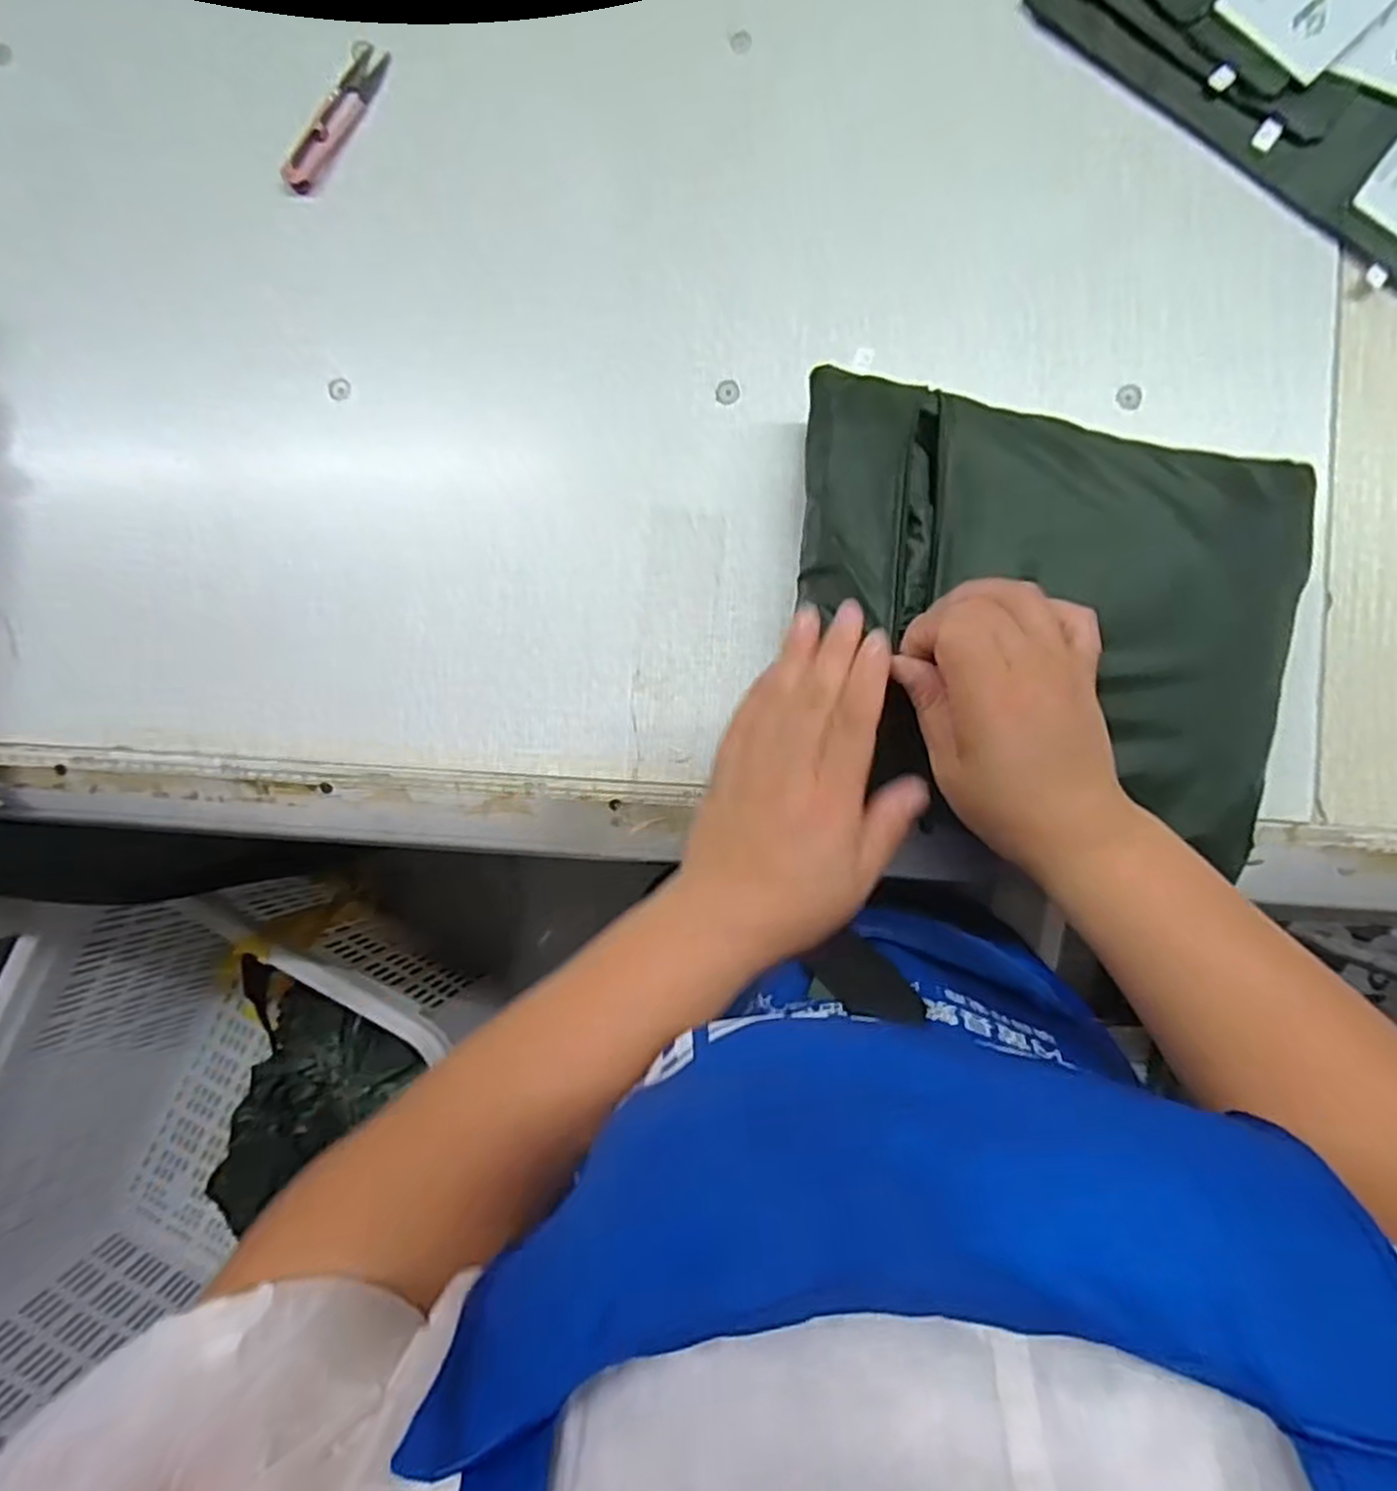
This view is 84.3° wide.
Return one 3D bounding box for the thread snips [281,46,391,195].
[{"bbox_3d":[-0.237,-0.408,0.502,0.023,0.012,0.105,31,93,4],"label":"thread snips"}]

